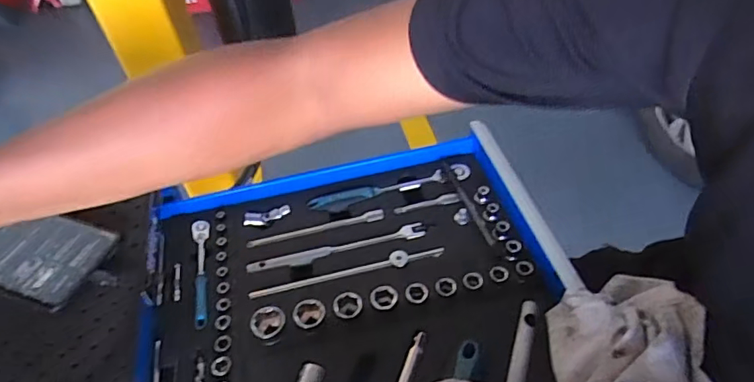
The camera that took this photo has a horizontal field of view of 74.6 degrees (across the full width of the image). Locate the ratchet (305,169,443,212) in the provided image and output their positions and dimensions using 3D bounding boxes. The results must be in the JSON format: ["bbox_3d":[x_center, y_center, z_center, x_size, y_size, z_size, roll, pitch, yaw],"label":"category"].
[{"bbox_3d":[0.001,0.001,0.564,0.155,0.014,0.022,-13,47,-6],"label":"ratchet"}]

